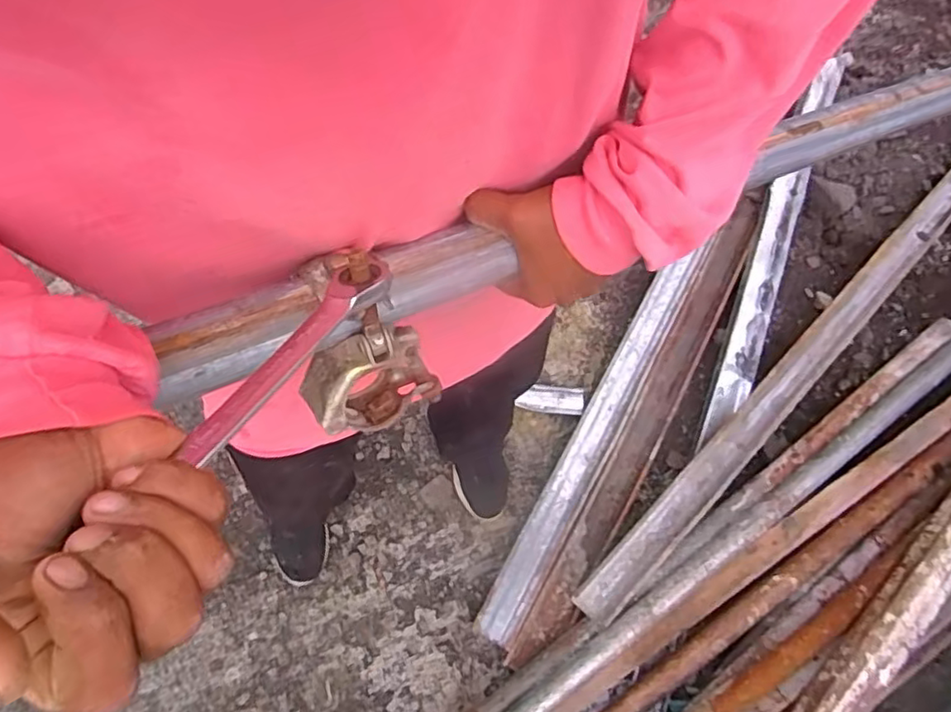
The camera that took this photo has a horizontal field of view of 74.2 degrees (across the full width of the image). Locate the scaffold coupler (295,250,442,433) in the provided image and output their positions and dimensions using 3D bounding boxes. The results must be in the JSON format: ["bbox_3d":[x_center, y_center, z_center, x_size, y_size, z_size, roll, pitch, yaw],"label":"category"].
[{"bbox_3d":[-0.080,-0.003,0.402,0.081,0.136,0.078,-36,73,-12],"label":"scaffold coupler"}]

